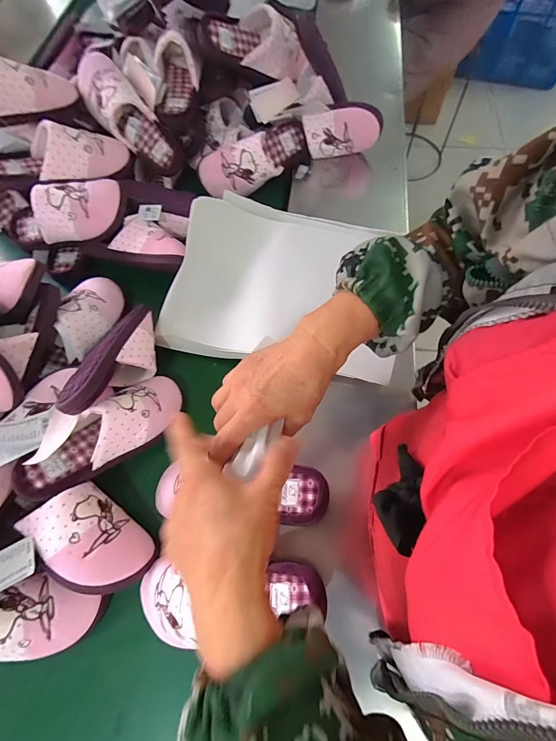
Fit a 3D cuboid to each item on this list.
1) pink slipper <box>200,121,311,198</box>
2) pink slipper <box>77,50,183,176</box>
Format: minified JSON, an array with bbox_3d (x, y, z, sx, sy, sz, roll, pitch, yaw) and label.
[{"bbox_3d":[-0.044,-0.430,0.709,0.231,0.080,0.083,-28,68,-10],"label":"pink slipper"},{"bbox_3d":[-0.285,-0.487,0.662,0.228,0.076,0.091,45,71,-17],"label":"pink slipper"}]

